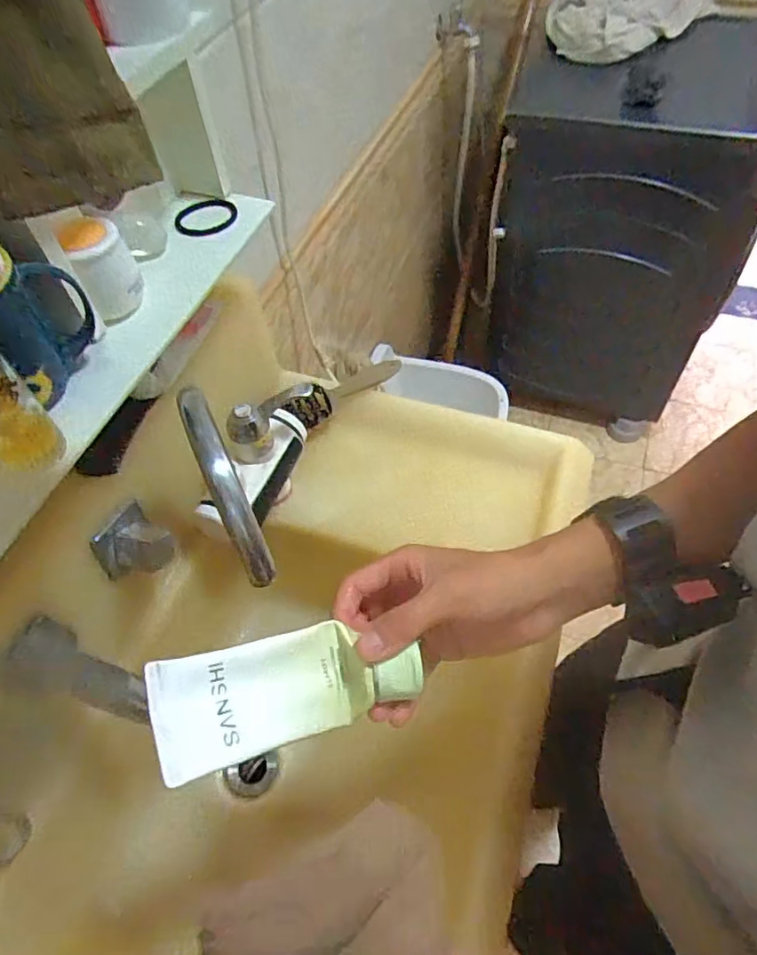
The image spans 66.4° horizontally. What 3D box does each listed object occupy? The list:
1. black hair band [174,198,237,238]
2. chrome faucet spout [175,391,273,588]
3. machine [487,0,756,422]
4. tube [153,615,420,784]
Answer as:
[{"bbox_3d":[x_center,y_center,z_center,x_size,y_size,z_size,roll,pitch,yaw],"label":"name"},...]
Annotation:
[{"bbox_3d":[-0.173,-0.261,0.581,0.061,0.009,0.051,-21,57,-10],"label":"black hair band"},{"bbox_3d":[-0.117,0.001,0.435,0.023,0.035,0.167,-24,80,-12],"label":"chrome faucet spout"},{"bbox_3d":[0.611,-0.634,1.506,0.549,0.809,0.455,15,58,14],"label":"machine"},{"bbox_3d":[-0.048,0.115,0.313,0.138,0.028,0.057,-4,52,-25],"label":"tube"}]

